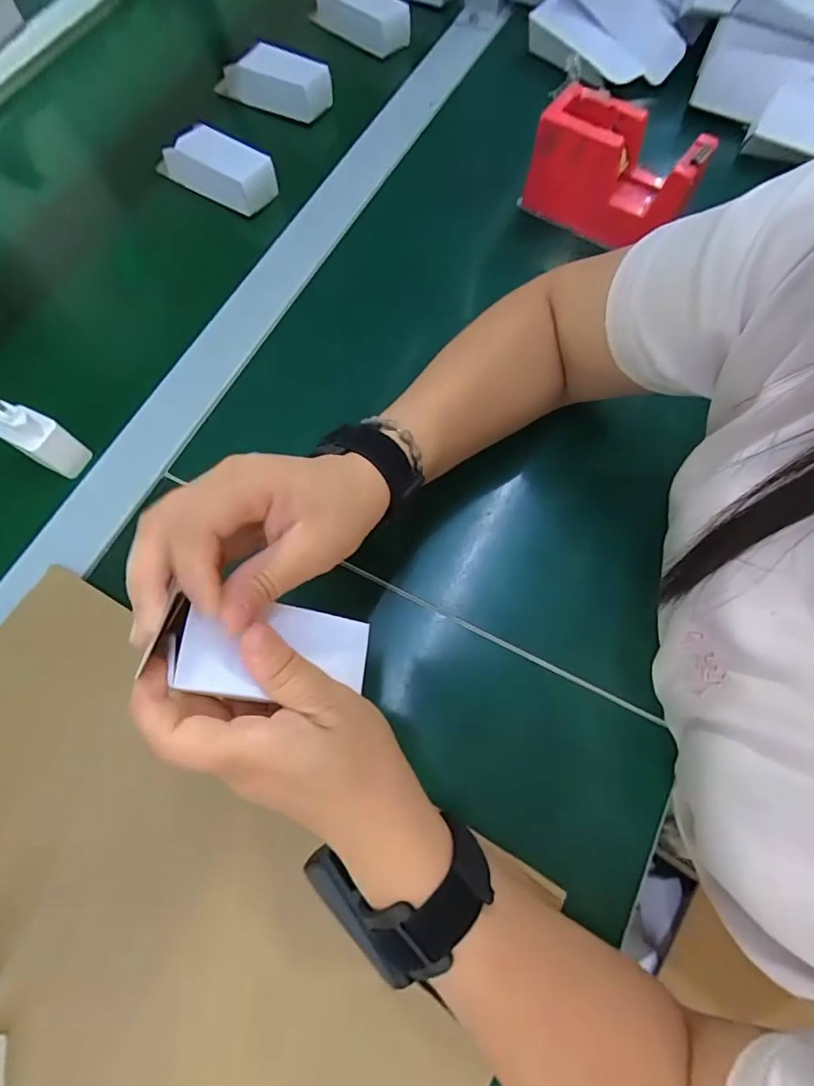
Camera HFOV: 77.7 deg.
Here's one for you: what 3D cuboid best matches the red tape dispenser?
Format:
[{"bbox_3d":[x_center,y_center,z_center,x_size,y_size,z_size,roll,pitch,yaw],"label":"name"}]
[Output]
[{"bbox_3d":[0.166,-0.297,0.413,0.124,0.077,0.052,34,75,13],"label":"red tape dispenser"}]

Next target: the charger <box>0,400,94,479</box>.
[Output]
[{"bbox_3d":[-0.269,-0.078,0.367,0.034,0.070,0.030,23,73,10],"label":"charger"}]

